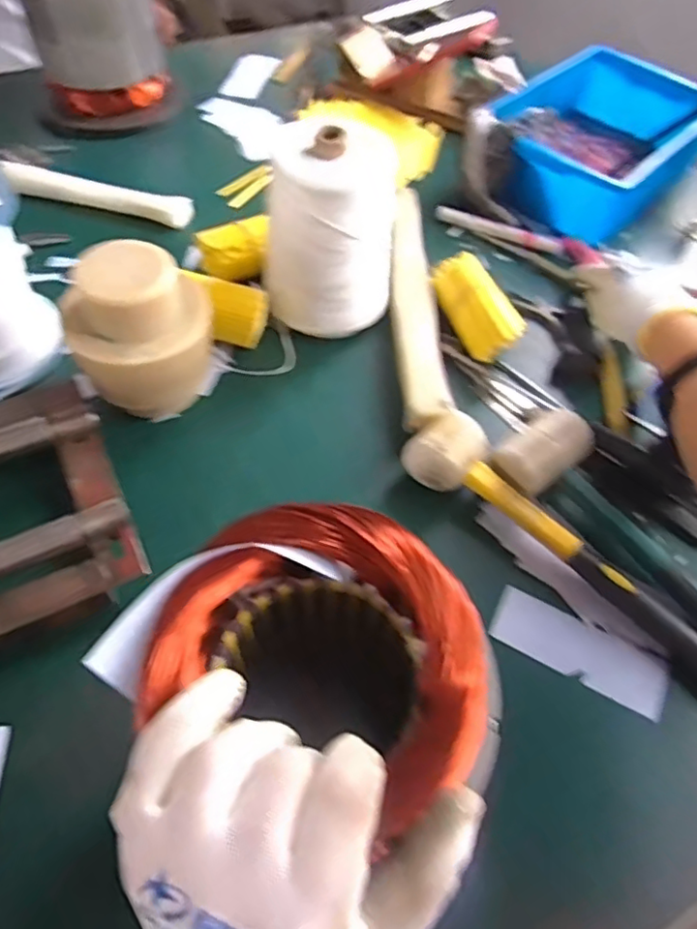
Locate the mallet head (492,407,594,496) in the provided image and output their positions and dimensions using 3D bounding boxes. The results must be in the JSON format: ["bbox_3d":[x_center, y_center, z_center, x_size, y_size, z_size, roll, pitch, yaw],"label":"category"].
[{"bbox_3d":[0.157,-0.012,0.497,0.085,0.037,0.049,-34,65,-23],"label":"mallet head"}]

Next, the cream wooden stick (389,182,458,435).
[{"bbox_3d":[0.064,-0.171,0.603,0.046,0.033,0.315,-1,56,-5],"label":"cream wooden stick"}]

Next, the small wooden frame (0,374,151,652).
[{"bbox_3d":[-0.238,0.024,0.442,0.137,0.041,0.212,-21,60,-17],"label":"small wooden frame"}]

